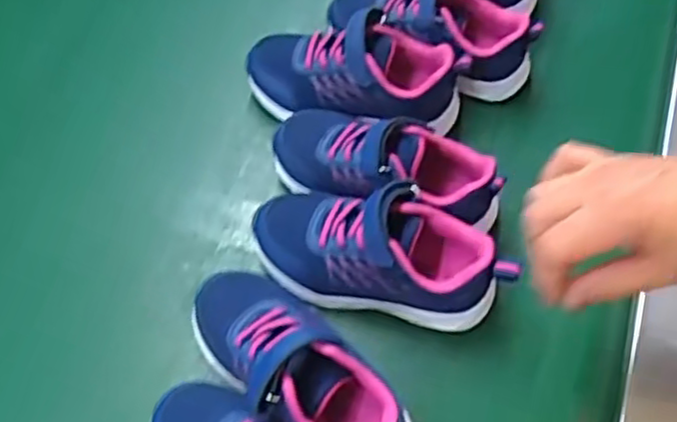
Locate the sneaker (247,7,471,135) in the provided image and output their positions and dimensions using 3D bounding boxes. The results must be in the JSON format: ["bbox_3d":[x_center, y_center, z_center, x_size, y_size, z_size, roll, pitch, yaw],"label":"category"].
[{"bbox_3d":[0.011,-0.110,0.540,0.167,0.068,0.069,11,59,5],"label":"sneaker"}]

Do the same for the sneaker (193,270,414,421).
[{"bbox_3d":[-0.025,0.096,0.428,0.169,0.066,0.082,39,65,20],"label":"sneaker"}]

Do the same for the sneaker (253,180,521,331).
[{"bbox_3d":[0.024,0.026,0.462,0.170,0.065,0.070,20,60,10],"label":"sneaker"}]

